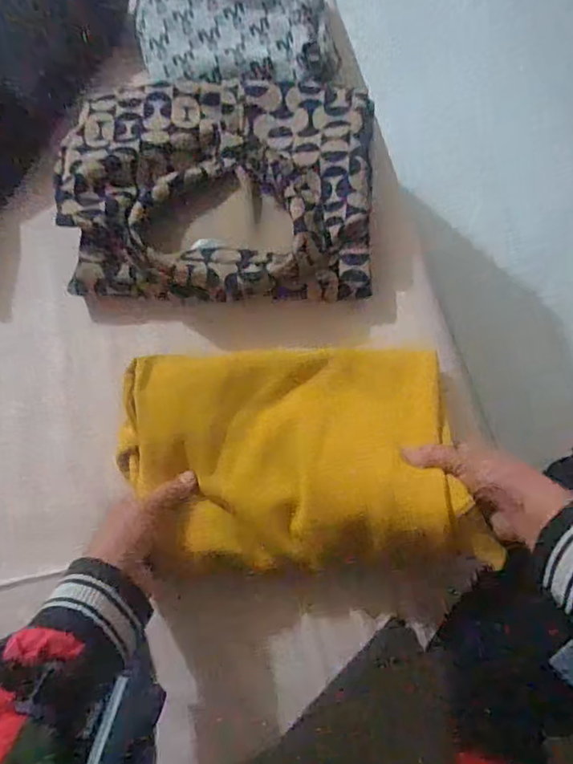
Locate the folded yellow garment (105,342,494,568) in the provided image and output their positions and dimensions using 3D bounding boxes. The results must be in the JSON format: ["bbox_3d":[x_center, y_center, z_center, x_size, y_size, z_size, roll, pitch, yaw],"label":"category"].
[{"bbox_3d":[0.010,0.067,0.547,0.308,0.068,0.199,-5,68,-1],"label":"folded yellow garment"}]

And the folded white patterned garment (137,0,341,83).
[{"bbox_3d":[-0.067,-0.462,0.727,0.258,0.062,0.196,6,68,4],"label":"folded white patterned garment"}]

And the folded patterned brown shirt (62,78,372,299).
[{"bbox_3d":[-0.075,-0.221,0.666,0.334,0.058,0.258,1,68,2],"label":"folded patterned brown shirt"}]

